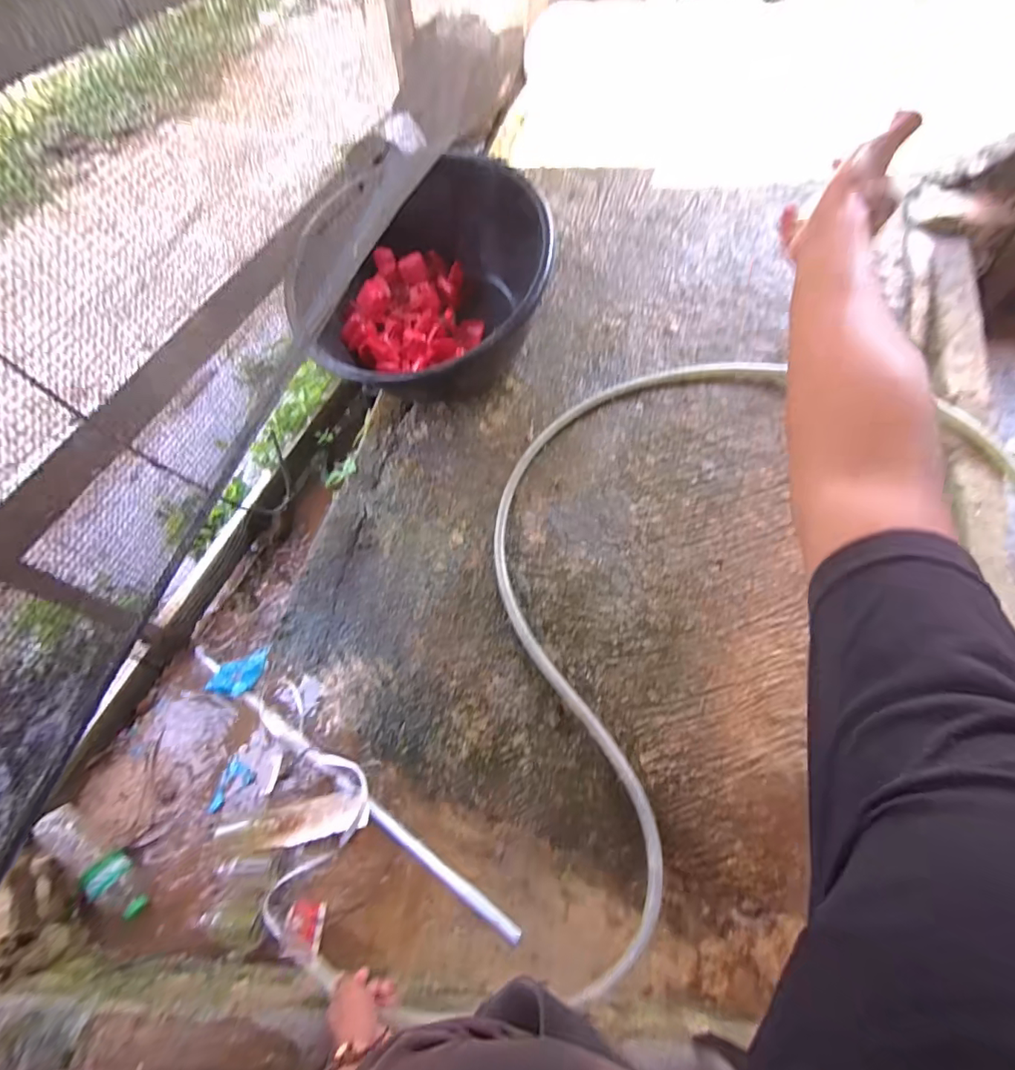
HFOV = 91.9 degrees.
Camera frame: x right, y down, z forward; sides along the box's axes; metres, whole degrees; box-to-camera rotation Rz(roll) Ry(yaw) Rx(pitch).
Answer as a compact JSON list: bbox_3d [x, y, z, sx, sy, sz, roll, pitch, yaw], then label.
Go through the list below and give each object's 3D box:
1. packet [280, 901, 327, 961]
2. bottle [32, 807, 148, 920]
[{"bbox_3d":[-0.328,0.634,0.789,0.059,0.010,0.071,3,60,4],"label":"packet"},{"bbox_3d":[-0.693,0.544,0.812,0.226,0.062,0.070,27,64,17],"label":"bottle"}]

